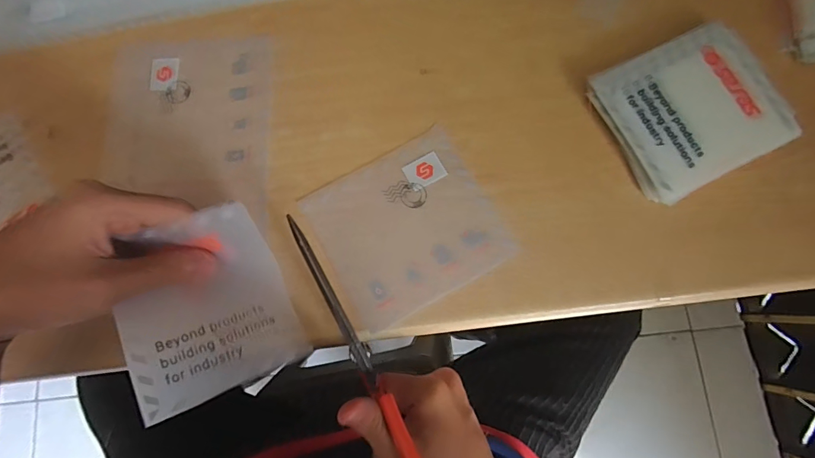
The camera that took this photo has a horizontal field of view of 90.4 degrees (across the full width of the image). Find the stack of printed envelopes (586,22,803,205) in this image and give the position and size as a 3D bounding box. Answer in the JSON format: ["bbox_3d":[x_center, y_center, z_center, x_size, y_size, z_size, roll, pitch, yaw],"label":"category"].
[{"bbox_3d":[0.202,-0.086,0.292,0.113,0.015,0.104,-26,81,-4],"label":"stack of printed envelopes"}]

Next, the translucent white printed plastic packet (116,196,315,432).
[{"bbox_3d":[-0.119,0.047,0.237,0.090,0.019,0.103,-21,93,-23],"label":"translucent white printed plastic packet"}]

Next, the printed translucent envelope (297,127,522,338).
[{"bbox_3d":[0.000,-0.003,0.289,0.119,0.004,0.109,-29,81,-4],"label":"printed translucent envelope"}]

